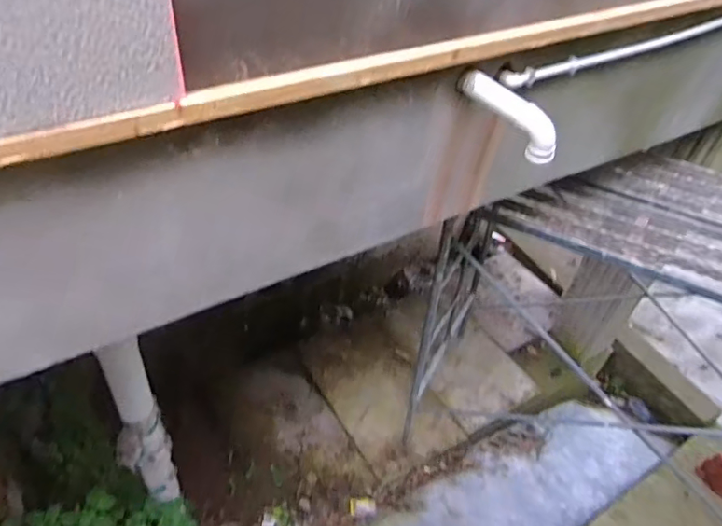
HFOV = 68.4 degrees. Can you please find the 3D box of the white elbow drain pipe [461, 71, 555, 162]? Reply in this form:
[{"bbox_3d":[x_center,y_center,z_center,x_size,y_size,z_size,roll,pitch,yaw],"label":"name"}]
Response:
[{"bbox_3d":[0.302,-0.301,1.101,0.054,0.089,0.239,-25,53,-28],"label":"white elbow drain pipe"}]

